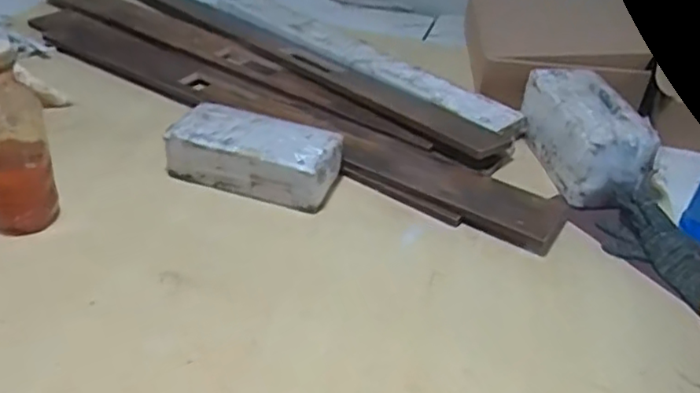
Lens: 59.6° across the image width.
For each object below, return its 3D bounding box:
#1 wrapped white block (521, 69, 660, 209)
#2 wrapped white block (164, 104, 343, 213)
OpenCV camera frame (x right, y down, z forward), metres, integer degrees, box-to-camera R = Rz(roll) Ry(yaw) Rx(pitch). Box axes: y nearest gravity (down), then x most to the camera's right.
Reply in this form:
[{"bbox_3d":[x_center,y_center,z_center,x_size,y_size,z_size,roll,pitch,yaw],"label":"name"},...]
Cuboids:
[{"bbox_3d":[0.316,-0.084,0.834,0.108,0.104,0.214,1,36,-6],"label":"wrapped white block"},{"bbox_3d":[-0.120,-0.052,0.774,0.210,0.066,0.098,16,37,13],"label":"wrapped white block"}]

